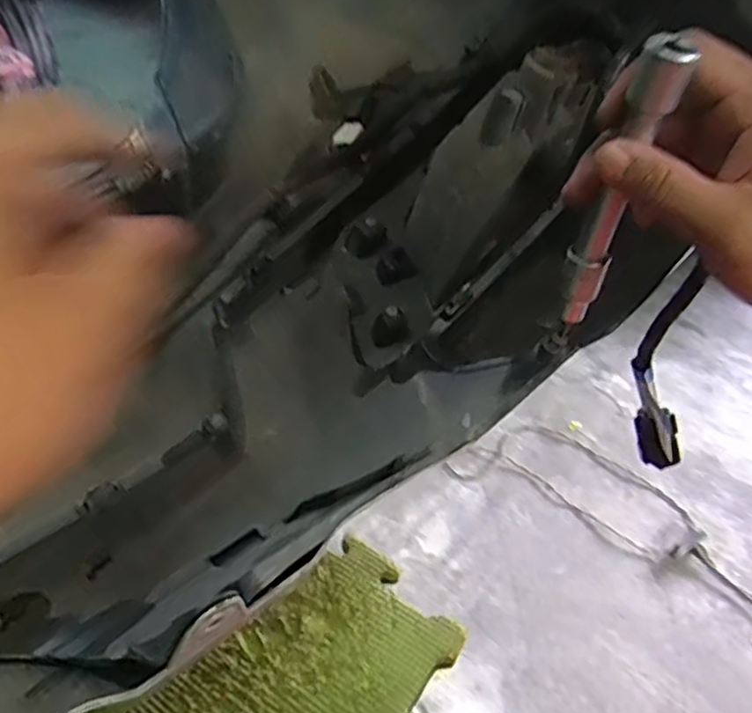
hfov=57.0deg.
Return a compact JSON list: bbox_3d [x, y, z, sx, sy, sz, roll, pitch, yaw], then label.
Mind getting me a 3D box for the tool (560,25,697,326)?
[{"bbox_3d":[0.111,-0.074,0.325,0.017,0.142,0.016,13,42,5],"label":"tool"}]

